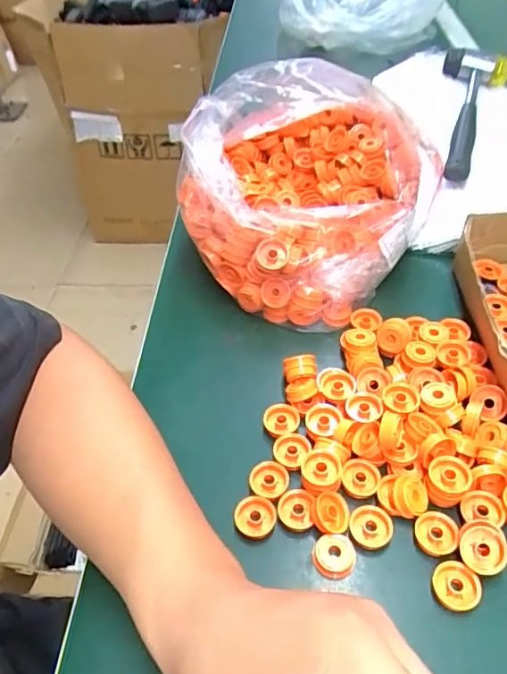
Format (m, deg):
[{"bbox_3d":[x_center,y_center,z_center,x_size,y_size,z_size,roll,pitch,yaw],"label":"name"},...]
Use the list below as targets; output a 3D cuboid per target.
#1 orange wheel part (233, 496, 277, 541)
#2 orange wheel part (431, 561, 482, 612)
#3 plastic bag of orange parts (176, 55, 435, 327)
[{"bbox_3d":[0.001,0.116,0.335,0.026,0.006,0.026,-1,47,1],"label":"orange wheel part"},{"bbox_3d":[0.118,0.144,0.303,0.026,0.010,0.025,20,72,30],"label":"orange wheel part"},{"bbox_3d":[0.051,-0.155,0.469,0.201,0.148,0.226,27,53,25],"label":"plastic bag of orange parts"}]

